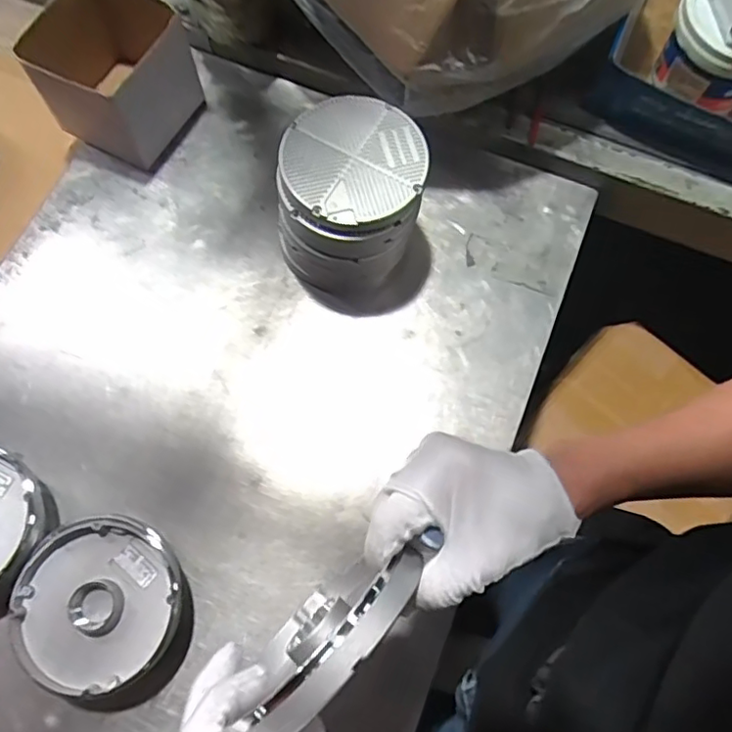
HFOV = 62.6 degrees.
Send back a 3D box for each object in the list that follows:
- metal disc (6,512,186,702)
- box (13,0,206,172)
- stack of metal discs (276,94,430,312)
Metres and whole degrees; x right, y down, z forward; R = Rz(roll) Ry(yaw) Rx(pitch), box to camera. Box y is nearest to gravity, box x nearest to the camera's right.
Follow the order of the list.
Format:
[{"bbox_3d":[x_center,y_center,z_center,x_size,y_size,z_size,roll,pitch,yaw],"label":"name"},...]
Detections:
[{"bbox_3d":[-0.236,0.214,0.547,0.134,0.062,0.143,0,72,-1],"label":"metal disc"},{"bbox_3d":[-0.290,-0.340,0.707,0.151,0.126,0.148,28,73,10],"label":"box"},{"bbox_3d":[-0.012,-0.168,0.649,0.148,0.148,0.162,14,71,5],"label":"stack of metal discs"}]

